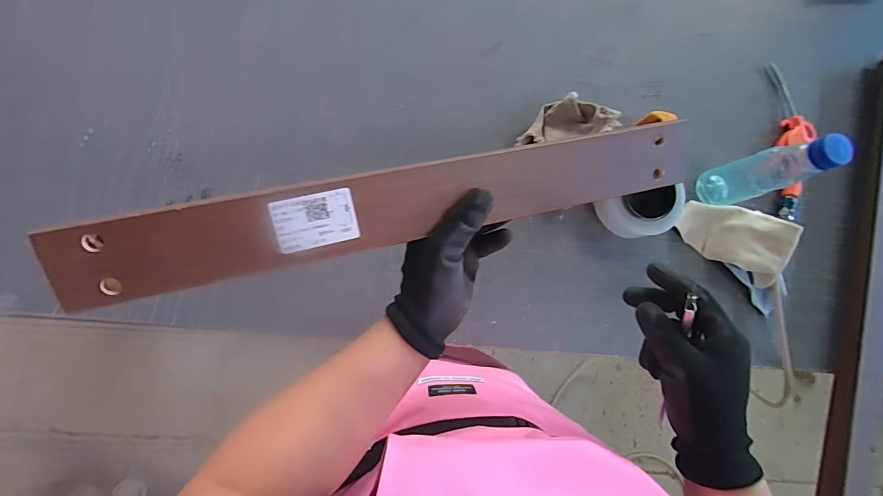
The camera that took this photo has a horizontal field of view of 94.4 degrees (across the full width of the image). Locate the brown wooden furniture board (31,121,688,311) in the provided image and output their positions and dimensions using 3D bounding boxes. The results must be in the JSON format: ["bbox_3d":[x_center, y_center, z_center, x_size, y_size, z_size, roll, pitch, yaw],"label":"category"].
[{"bbox_3d":[-0.016,-0.037,0.333,0.506,0.013,0.061,-13,108,-14],"label":"brown wooden furniture board"}]

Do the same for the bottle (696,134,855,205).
[{"bbox_3d":[0.456,-0.105,0.580,0.054,0.194,0.060,-44,92,-7],"label":"bottle"}]

